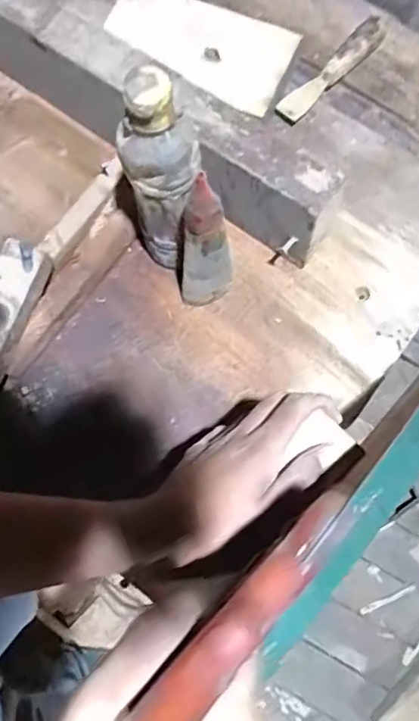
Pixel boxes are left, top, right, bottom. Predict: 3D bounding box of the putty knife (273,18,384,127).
[{"bbox_3d":[0.126,-0.291,0.576,0.139,0.021,0.023,-44,83,-6],"label":"putty knife"}]

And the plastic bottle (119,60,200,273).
[{"bbox_3d":[-0.037,-0.136,0.441,0.055,0.200,0.054,44,84,7],"label":"plastic bottle"}]

